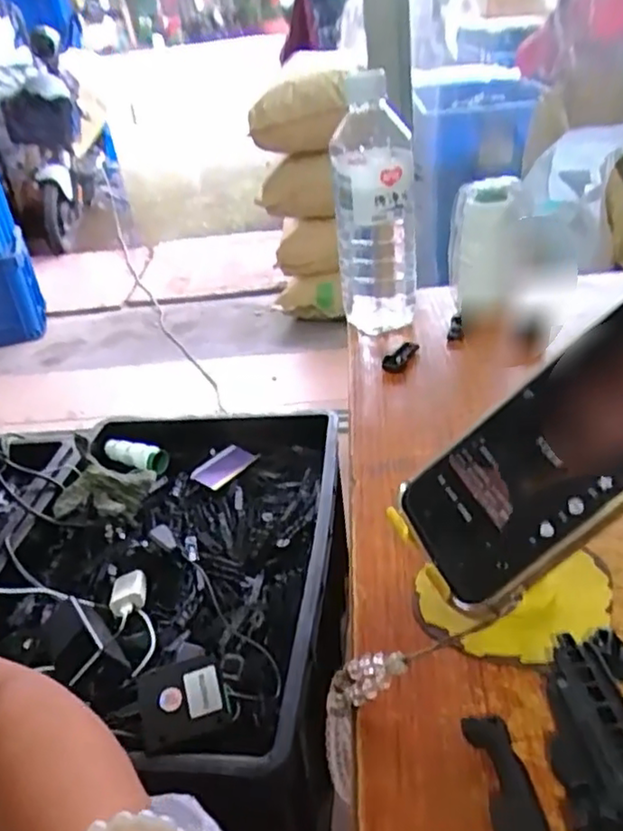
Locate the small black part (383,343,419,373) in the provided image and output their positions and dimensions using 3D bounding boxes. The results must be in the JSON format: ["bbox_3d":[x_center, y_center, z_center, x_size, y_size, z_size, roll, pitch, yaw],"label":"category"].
[{"bbox_3d":[0.075,-0.049,0.549,0.012,0.013,0.042,15,37,31],"label":"small black part"}]

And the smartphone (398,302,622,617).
[{"bbox_3d":[0.114,0.007,0.282,0.166,0.008,0.080,-42,35,11],"label":"smartphone"}]

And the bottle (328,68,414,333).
[{"bbox_3d":[0.055,-0.178,0.577,0.066,0.208,0.064,-2,31,7],"label":"bottle"}]

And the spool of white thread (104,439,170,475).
[{"bbox_3d":[-0.283,0.069,1.057,0.122,0.032,0.045,8,35,23],"label":"spool of white thread"}]

